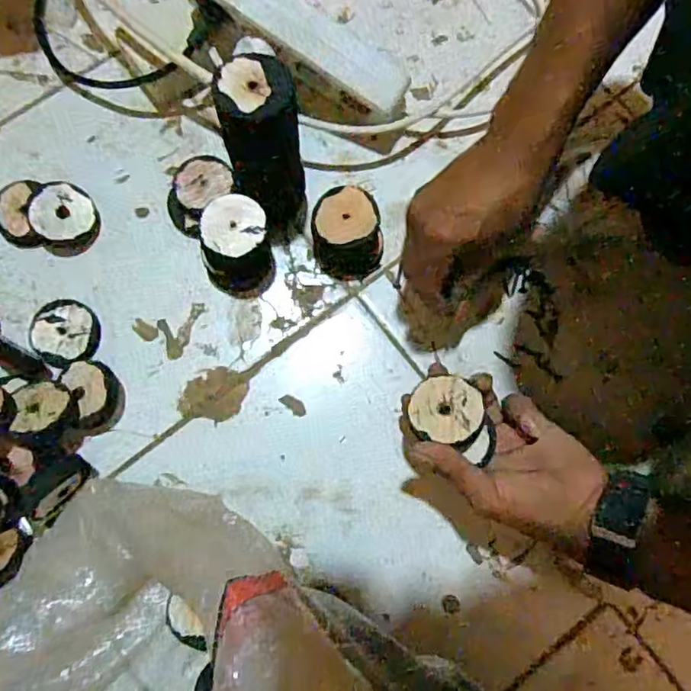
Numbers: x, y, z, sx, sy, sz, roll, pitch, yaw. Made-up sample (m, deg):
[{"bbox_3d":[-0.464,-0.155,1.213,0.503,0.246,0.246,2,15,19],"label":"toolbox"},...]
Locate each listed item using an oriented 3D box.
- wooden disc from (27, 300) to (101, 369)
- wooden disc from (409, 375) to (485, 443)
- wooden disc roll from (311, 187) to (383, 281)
[{"bbox_3d":[-0.219,-0.009,0.465,0.048,0.014,0.052,0,79,-2],"label":"wooden disc"},{"bbox_3d":[0.067,0.041,0.393,0.047,0.004,0.044,13,68,17],"label":"wooden disc"},{"bbox_3d":[0.002,-0.089,0.473,0.055,0.051,0.057,0,79,-2],"label":"wooden disc roll"}]

